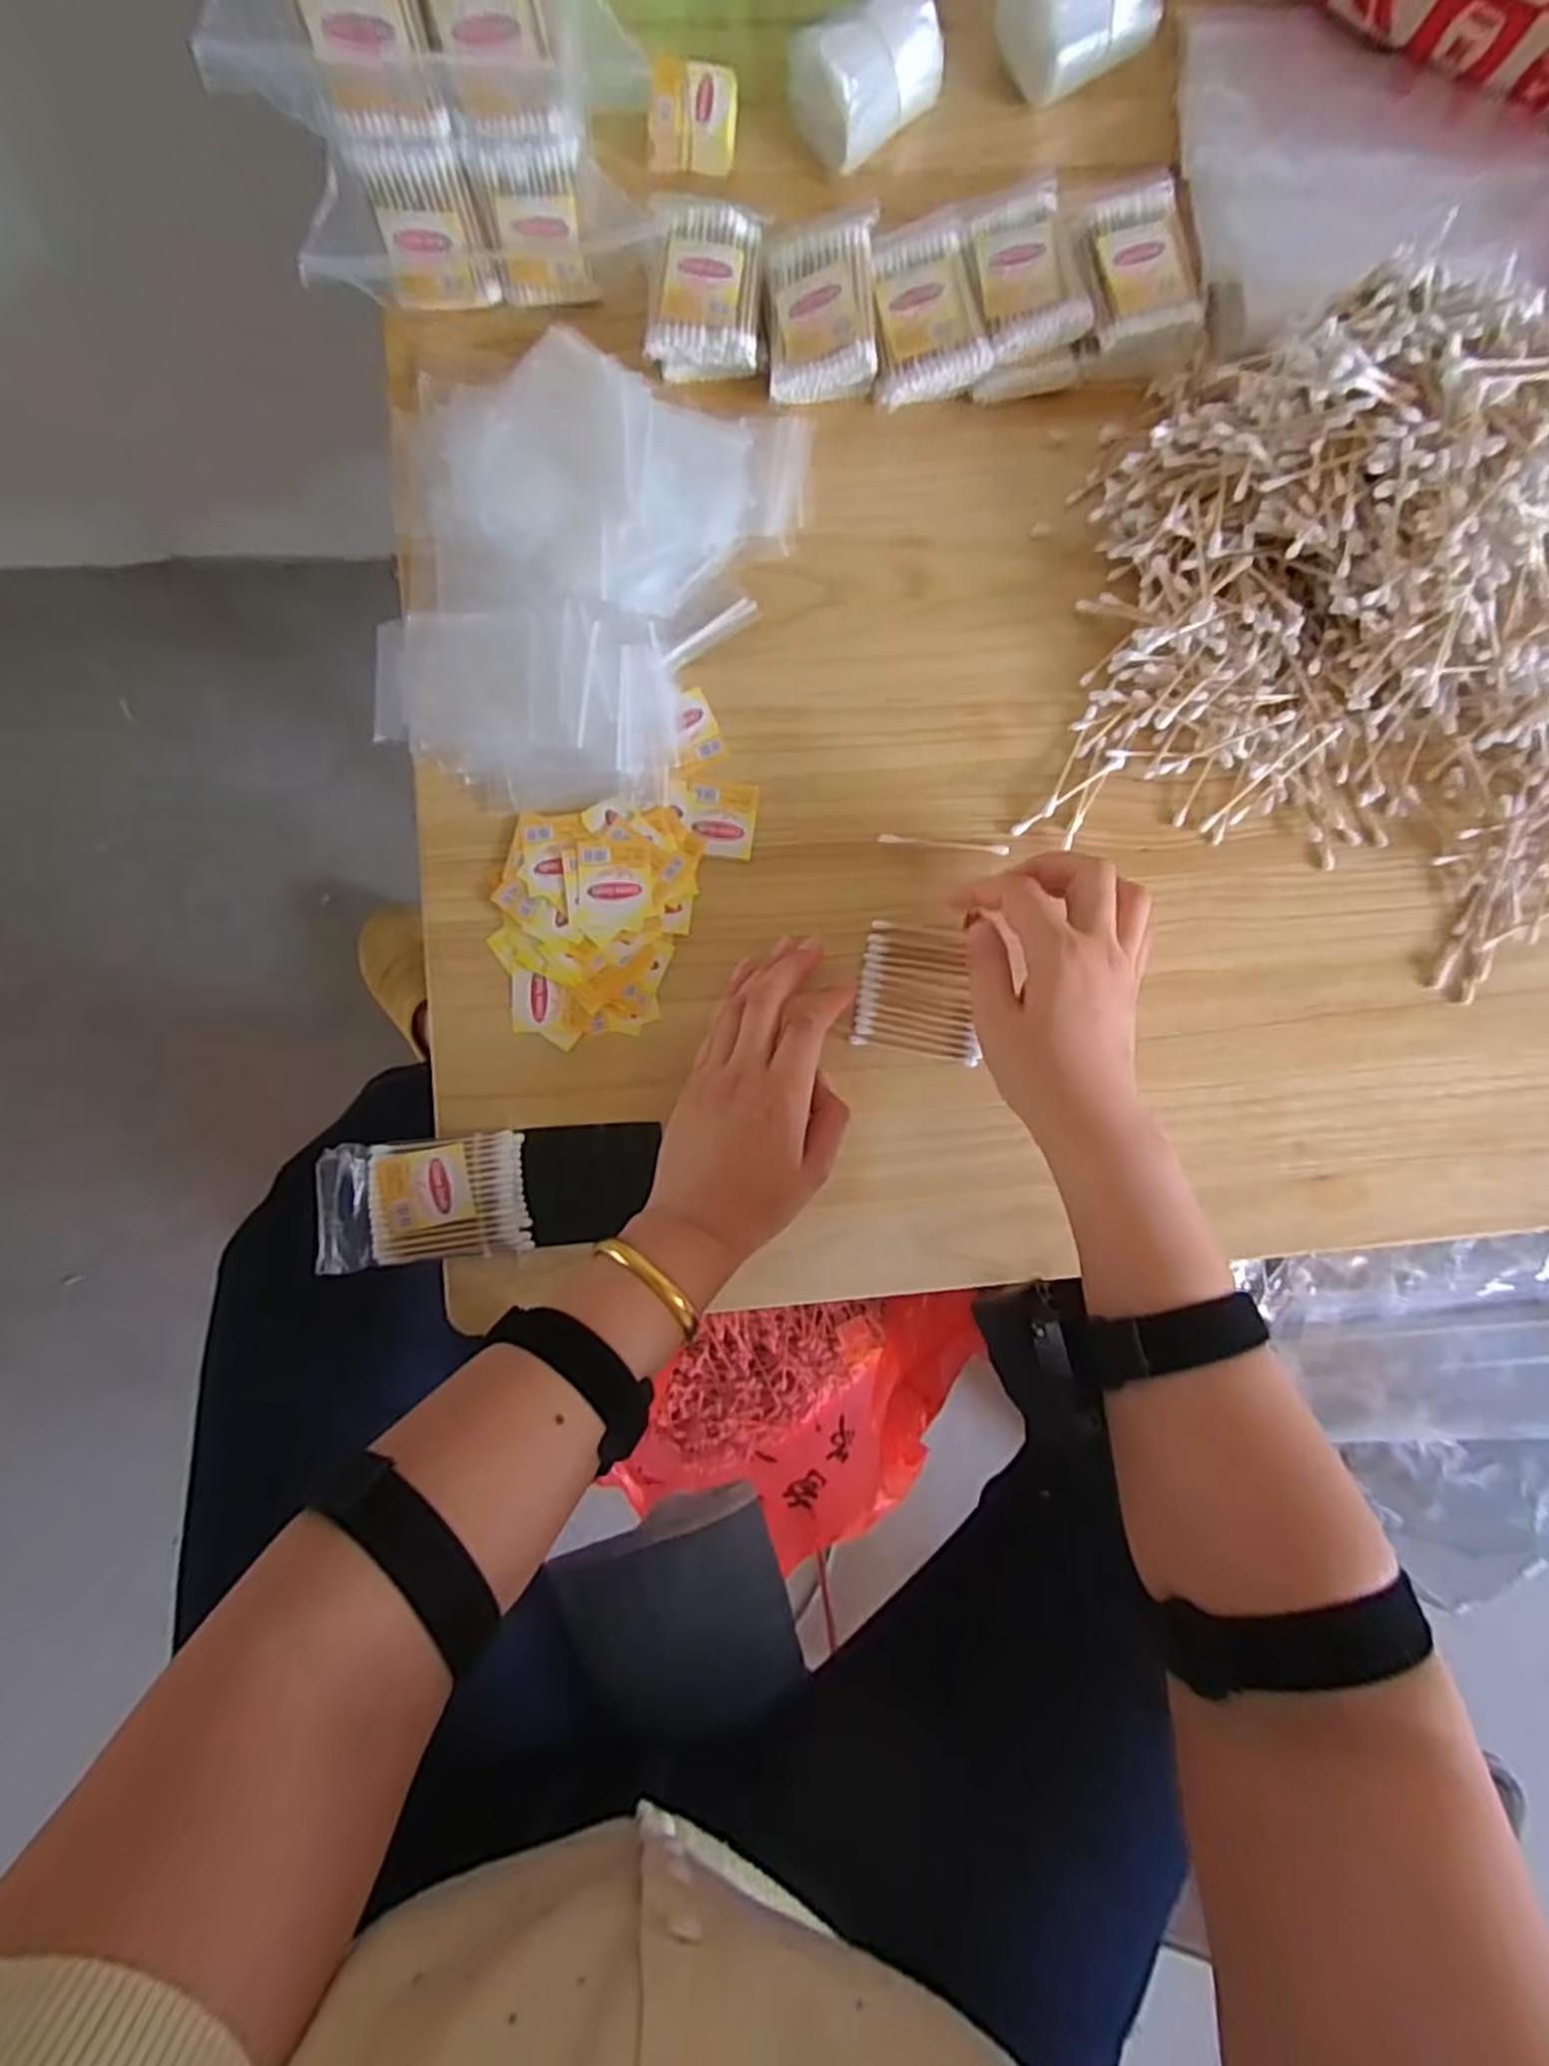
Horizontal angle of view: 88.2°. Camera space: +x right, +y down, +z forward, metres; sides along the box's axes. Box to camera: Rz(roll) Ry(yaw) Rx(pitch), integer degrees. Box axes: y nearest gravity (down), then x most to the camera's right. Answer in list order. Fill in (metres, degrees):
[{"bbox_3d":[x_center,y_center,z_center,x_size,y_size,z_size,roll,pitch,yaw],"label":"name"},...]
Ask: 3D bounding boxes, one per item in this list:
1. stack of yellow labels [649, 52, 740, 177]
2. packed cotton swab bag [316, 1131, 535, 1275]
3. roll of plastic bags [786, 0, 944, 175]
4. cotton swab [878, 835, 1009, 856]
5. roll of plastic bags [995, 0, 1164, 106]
[{"bbox_3d":[-0.045,-0.501,0.439,0.046,0.021,0.043,6,88,-2],"label":"stack of yellow labels"},{"bbox_3d":[-0.182,0.087,0.413,0.101,0.017,0.062,-5,89,-2],"label":"packed cotton swab bag"},{"bbox_3d":[0.052,-0.524,0.439,0.078,0.047,0.059,-36,90,-3],"label":"roll of plastic bags"},{"bbox_3d":[0.093,-0.103,0.437,0.071,0.005,0.005,5,88,-2],"label":"cotton swab"},{"bbox_3d":[0.169,-0.562,0.443,0.083,0.053,0.059,-21,89,-3],"label":"roll of plastic bags"}]

